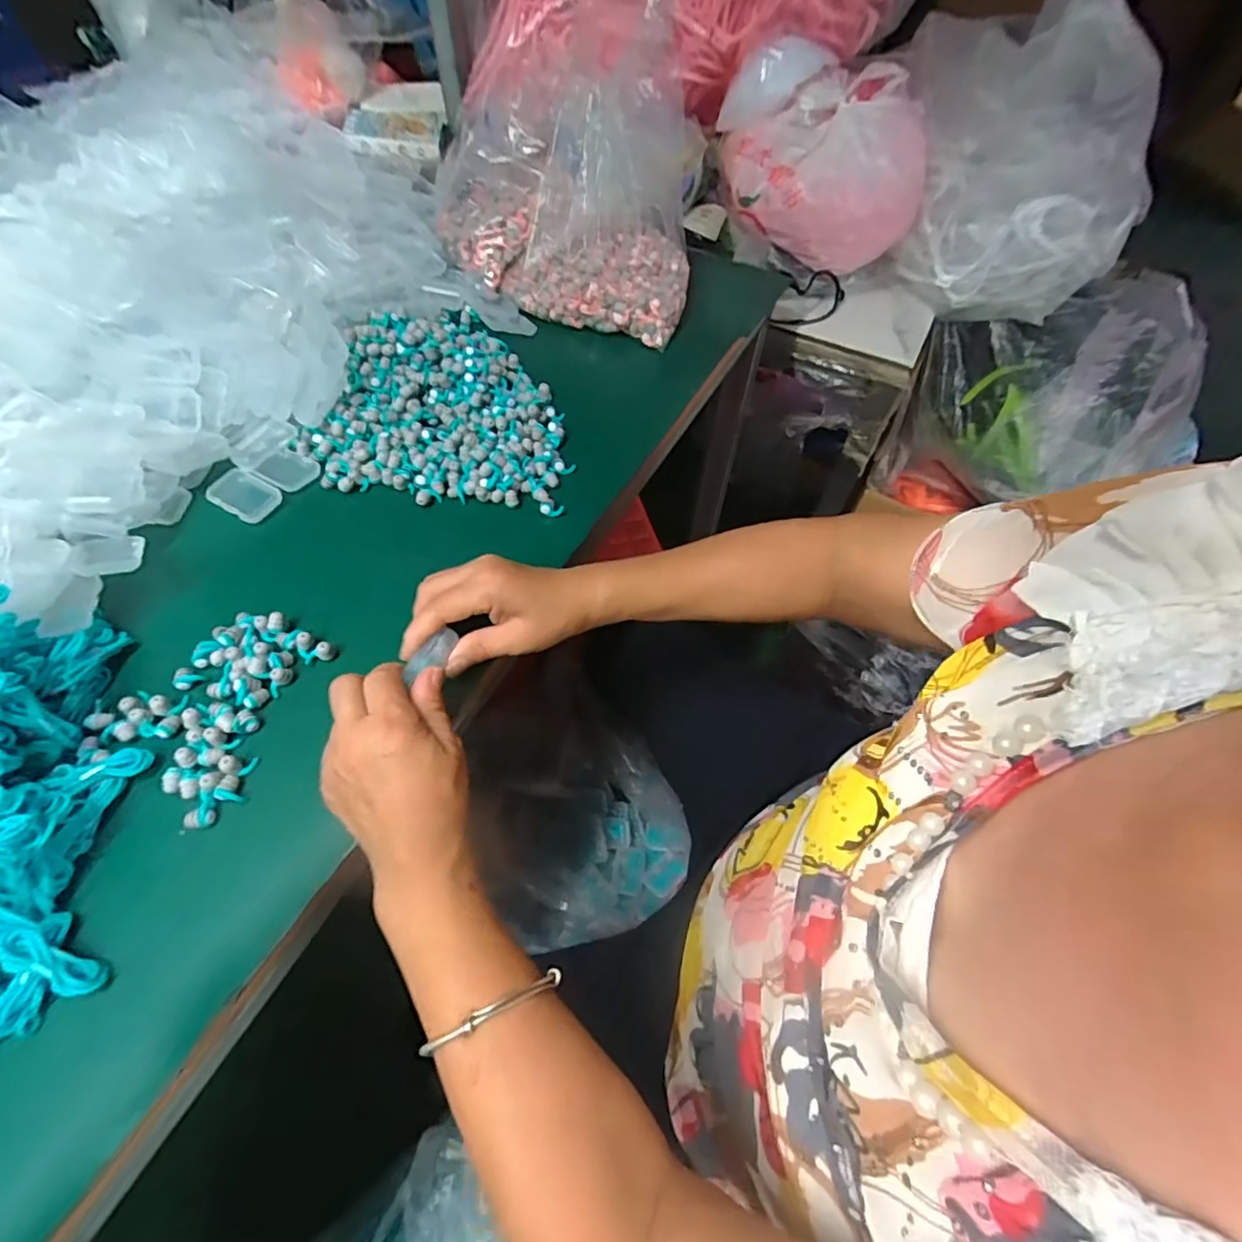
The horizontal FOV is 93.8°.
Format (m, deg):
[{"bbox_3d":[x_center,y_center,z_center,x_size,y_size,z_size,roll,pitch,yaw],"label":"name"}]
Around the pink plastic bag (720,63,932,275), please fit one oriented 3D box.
[{"bbox_3d":[0.255,-0.547,0.708,0.220,0.154,0.151,-21,61,-15],"label":"pink plastic bag"}]

